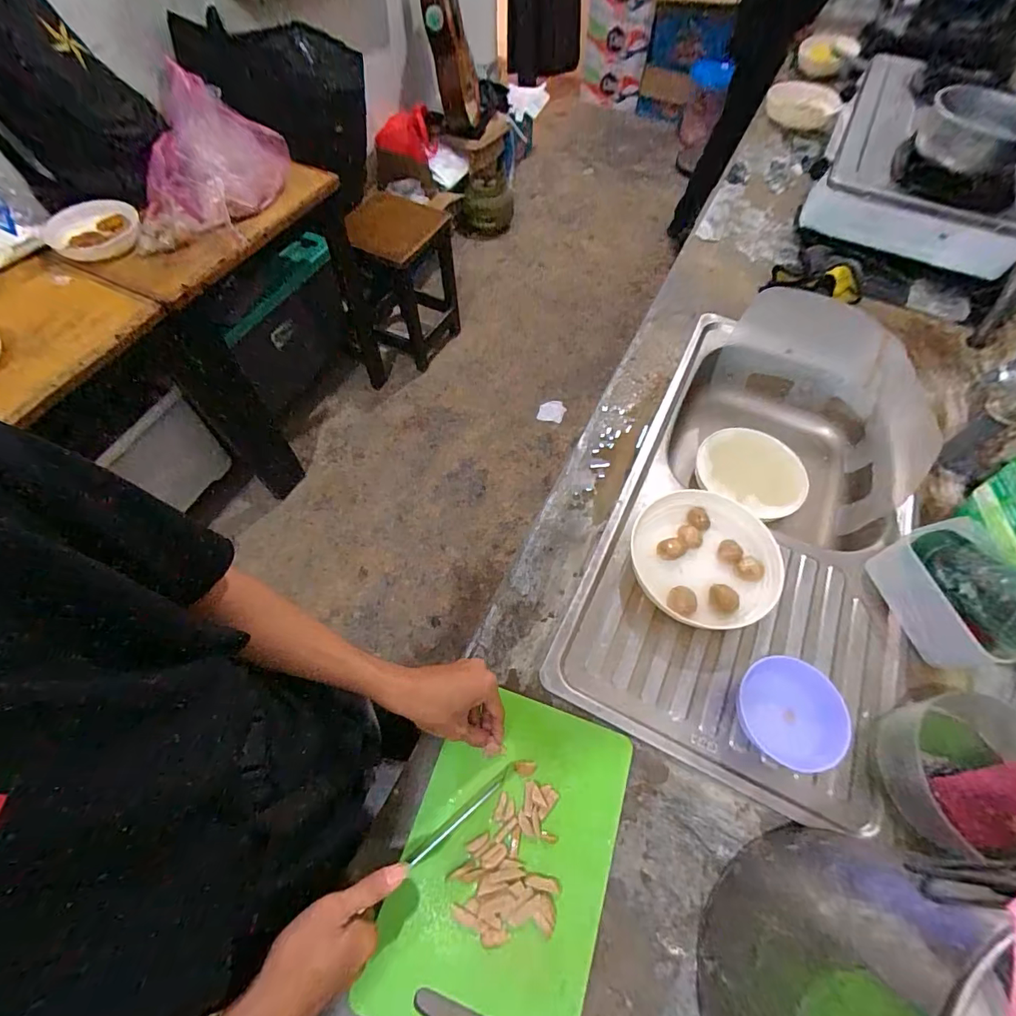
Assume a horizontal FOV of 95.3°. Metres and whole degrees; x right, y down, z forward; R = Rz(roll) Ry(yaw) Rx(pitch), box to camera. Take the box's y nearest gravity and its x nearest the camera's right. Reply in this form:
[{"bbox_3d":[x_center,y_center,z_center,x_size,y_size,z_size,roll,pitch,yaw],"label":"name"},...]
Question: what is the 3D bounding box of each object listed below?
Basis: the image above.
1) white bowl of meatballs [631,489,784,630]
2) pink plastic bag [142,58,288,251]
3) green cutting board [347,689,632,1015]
[{"bbox_3d":[0.266,0.065,0.608,0.185,0.039,0.183,-1,61,1],"label":"white bowl of meatballs"},{"bbox_3d":[-0.643,-0.713,0.969,0.202,0.220,0.326,11,62,8],"label":"pink plastic bag"},{"bbox_3d":[-0.002,0.355,0.468,0.198,0.012,0.296,16,63,11],"label":"green cutting board"}]

